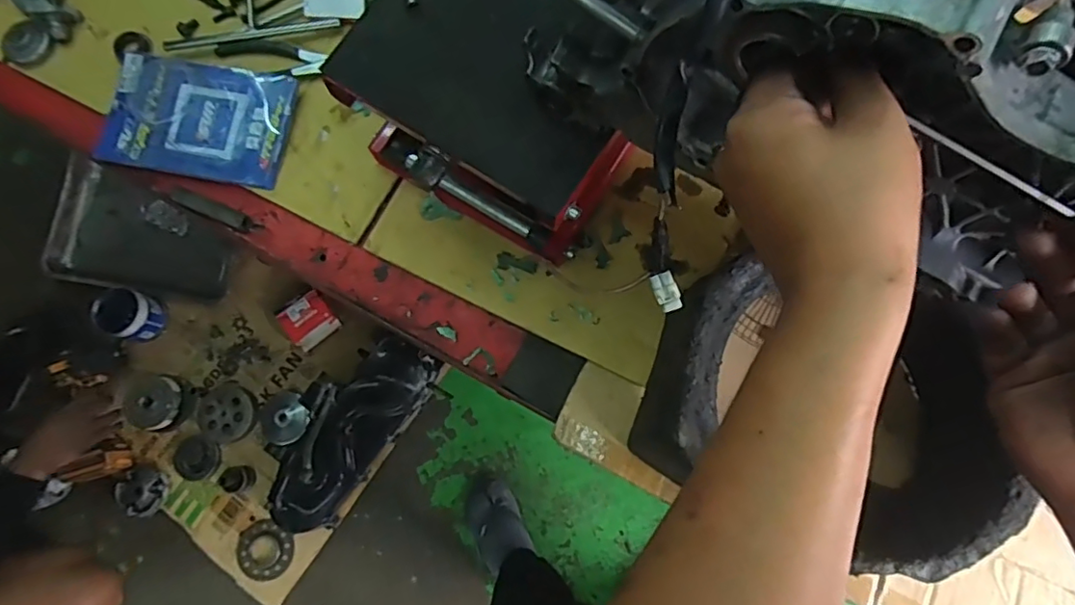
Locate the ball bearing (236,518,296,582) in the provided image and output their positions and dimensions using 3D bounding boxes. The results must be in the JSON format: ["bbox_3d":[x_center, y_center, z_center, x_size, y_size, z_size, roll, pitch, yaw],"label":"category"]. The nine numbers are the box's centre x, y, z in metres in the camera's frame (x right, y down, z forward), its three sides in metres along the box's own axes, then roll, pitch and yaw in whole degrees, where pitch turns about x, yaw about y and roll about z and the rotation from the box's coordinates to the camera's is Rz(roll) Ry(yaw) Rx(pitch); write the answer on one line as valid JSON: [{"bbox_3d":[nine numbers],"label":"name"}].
[{"bbox_3d":[-0.551,0.502,1.186,0.109,0.021,0.116,0,77,2],"label":"ball bearing"}]

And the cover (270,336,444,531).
[{"bbox_3d":[-0.396,0.259,1.181,0.188,0.110,0.407,33,80,8],"label":"cover"}]

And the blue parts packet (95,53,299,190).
[{"bbox_3d":[-0.371,-0.199,0.631,0.201,0.013,0.127,10,78,4],"label":"blue parts packet"}]

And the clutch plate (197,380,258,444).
[{"bbox_3d":[-0.653,0.230,1.225,0.121,0.011,0.124,-3,77,1],"label":"clutch plate"}]

